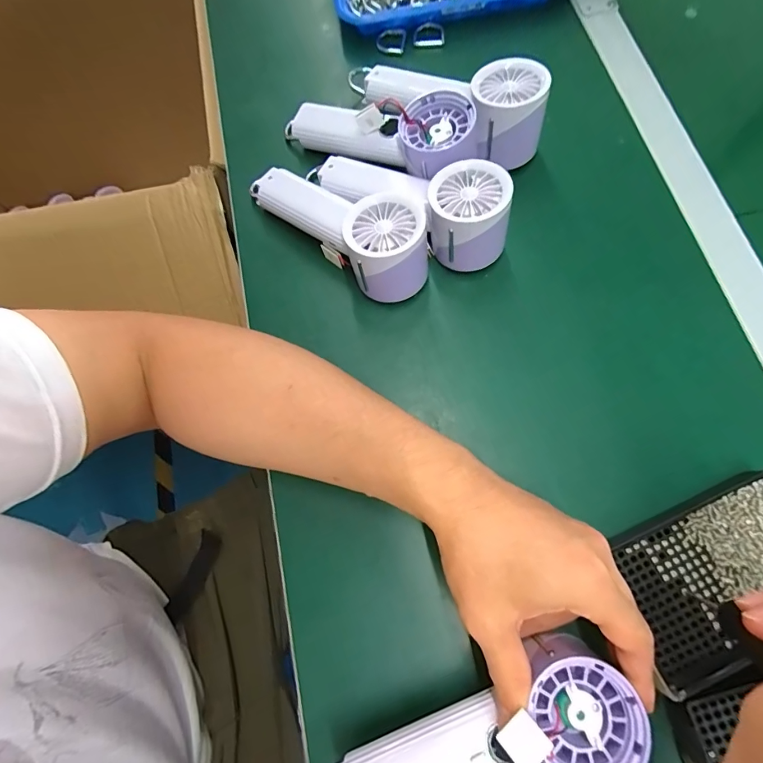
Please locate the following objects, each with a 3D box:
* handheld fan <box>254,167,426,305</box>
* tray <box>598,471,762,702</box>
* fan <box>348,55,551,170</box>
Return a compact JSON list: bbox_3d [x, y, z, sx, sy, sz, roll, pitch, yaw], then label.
[{"bbox_3d":[-0.031,-0.131,0.359,0.195,0.065,0.065,36,77,25],"label":"handheld fan"},{"bbox_3d":[0.220,0.126,0.270,0.133,0.014,0.090,-28,70,3],"label":"tray"},{"bbox_3d":[0.060,-0.261,0.390,0.194,0.065,0.066,35,77,25],"label":"fan"}]

